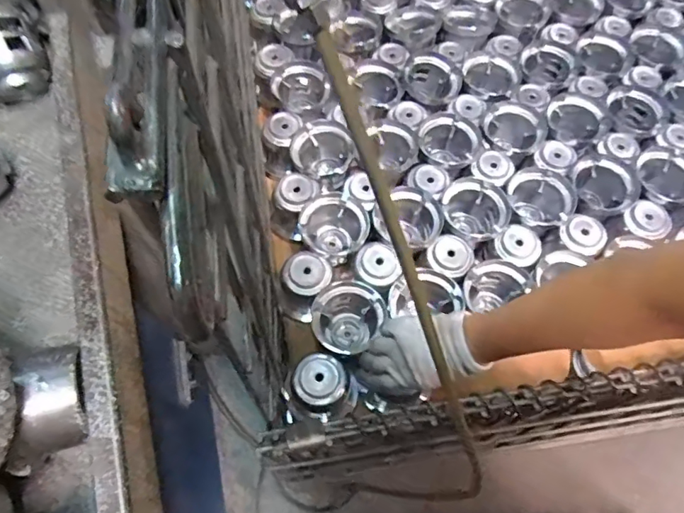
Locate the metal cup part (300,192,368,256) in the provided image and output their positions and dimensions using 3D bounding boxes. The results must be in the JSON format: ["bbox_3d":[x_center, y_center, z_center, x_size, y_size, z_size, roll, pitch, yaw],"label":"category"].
[{"bbox_3d":[-0.011,-0.031,0.709,0.091,0.068,0.090,6,64,2],"label":"metal cup part"}]

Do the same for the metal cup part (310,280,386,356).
[{"bbox_3d":[0.007,0.081,0.665,0.093,0.078,0.077,-1,64,-1],"label":"metal cup part"}]

